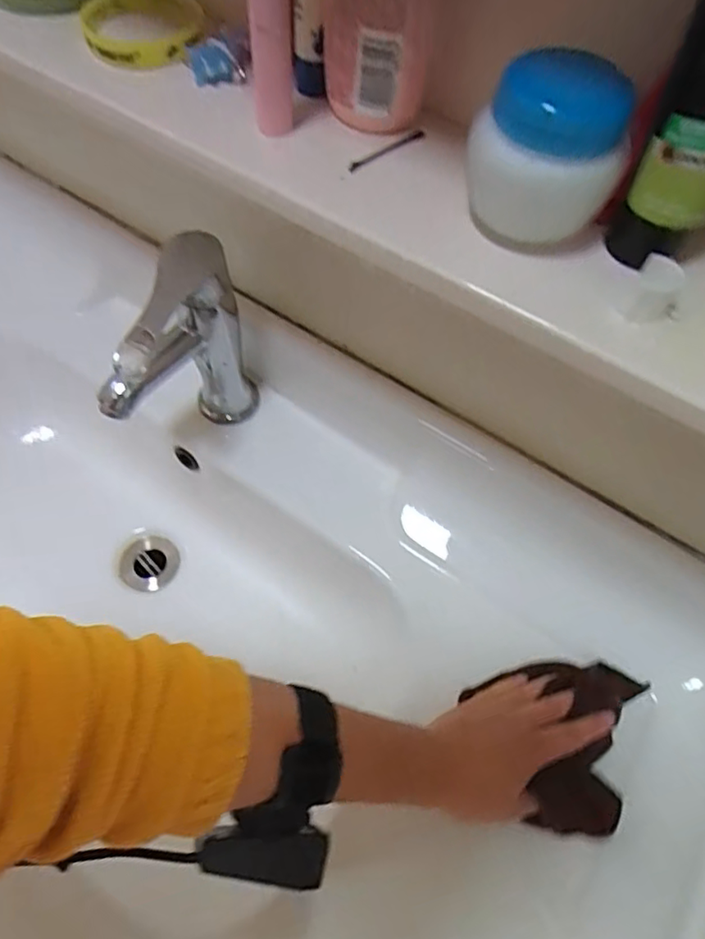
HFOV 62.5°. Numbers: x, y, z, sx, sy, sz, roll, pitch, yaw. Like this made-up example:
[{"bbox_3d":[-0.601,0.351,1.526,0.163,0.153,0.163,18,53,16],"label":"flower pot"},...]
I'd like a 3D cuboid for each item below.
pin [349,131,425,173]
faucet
[{"bbox_3d":[0.017,-0.155,0.282,0.048,0.004,0.004,-34,66,-21],"label":"pin"},{"bbox_3d":[-0.140,-0.087,0.495,0.066,0.188,0.146,22,61,10],"label":"faucet"}]

